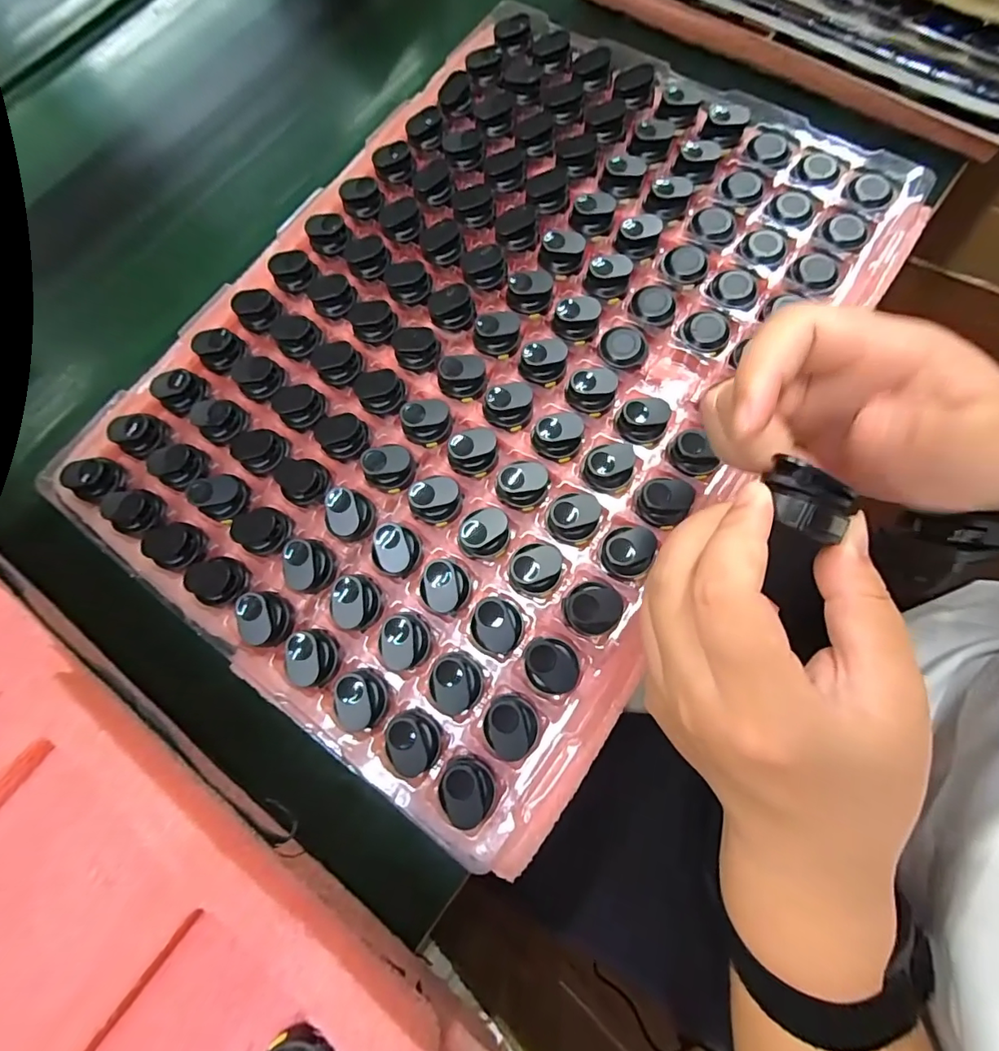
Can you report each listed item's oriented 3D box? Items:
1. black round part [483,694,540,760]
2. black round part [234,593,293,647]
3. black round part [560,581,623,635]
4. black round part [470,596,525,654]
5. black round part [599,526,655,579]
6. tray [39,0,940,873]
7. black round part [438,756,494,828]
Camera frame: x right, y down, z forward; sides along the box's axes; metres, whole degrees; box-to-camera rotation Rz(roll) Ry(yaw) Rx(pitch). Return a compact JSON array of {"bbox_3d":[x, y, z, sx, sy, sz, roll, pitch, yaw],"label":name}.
[{"bbox_3d":[0.006,0.102,0.245,0.026,0.017,0.029,12,74,10],"label":"black round part"},{"bbox_3d":[-0.132,0.049,0.264,0.023,0.012,0.030,-29,72,-3],"label":"black round part"},{"bbox_3d":[0.050,0.043,0.254,0.029,0.011,0.029,-2,72,6],"label":"black round part"},{"bbox_3d":[-0.001,0.053,0.258,0.026,0.016,0.028,-2,72,6],"label":"black round part"},{"bbox_3d":[0.071,0.012,0.263,0.027,0.014,0.028,0,68,1],"label":"black round part"},{"bbox_3d":[-0.004,-0.125,0.310,0.367,0.024,0.497,35,80,12],"label":"tray"},{"bbox_3d":[-0.016,0.133,0.238,0.025,0.016,0.029,14,74,10],"label":"black round part"}]

